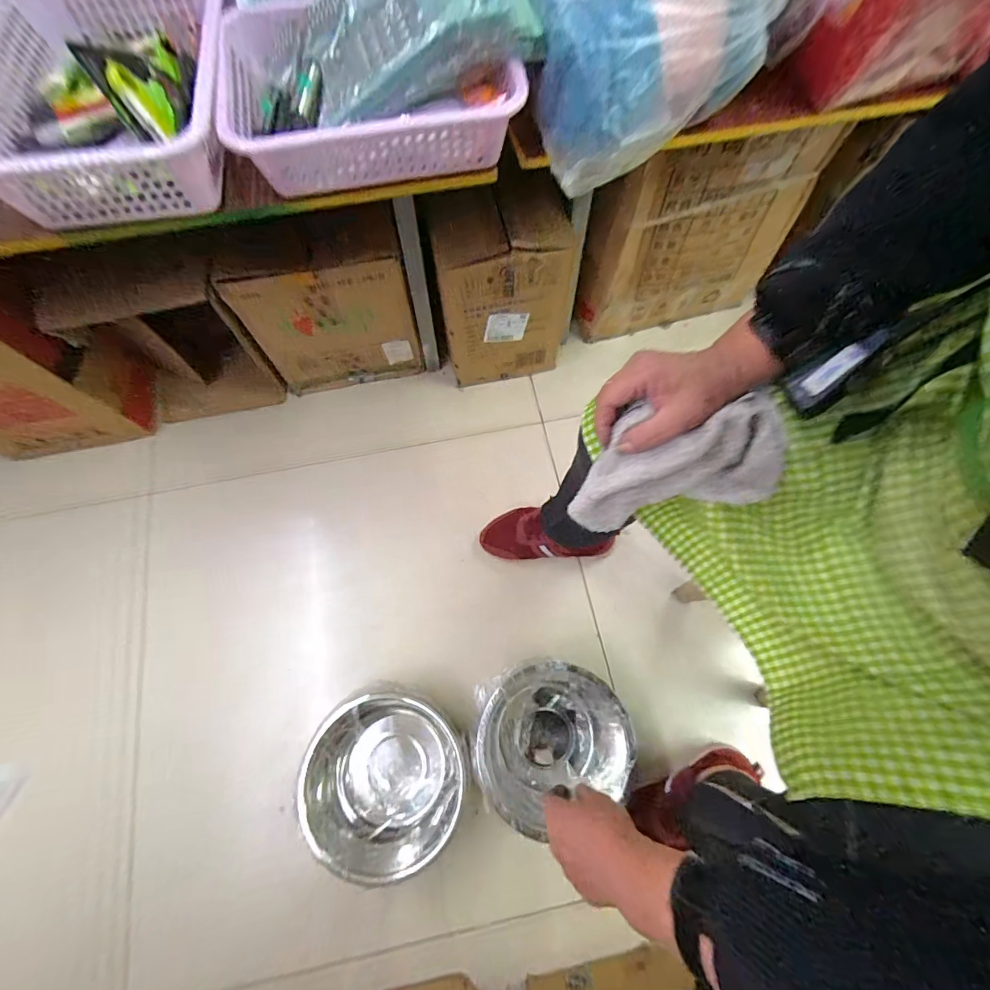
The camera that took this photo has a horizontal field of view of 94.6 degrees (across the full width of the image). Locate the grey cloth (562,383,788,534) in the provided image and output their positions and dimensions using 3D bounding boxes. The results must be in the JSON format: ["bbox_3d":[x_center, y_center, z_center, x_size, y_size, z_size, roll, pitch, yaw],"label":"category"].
[{"bbox_3d":[0.155,-0.026,0.397,0.155,0.150,0.078,-1,71,0],"label":"grey cloth"}]

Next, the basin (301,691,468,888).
[{"bbox_3d":[-0.163,0.426,0.681,0.210,0.113,0.222,0,71,1],"label":"basin"}]

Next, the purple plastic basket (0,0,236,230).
[{"bbox_3d":[-0.424,-0.466,0.494,0.253,0.089,0.379,-14,71,-4],"label":"purple plastic basket"}]

